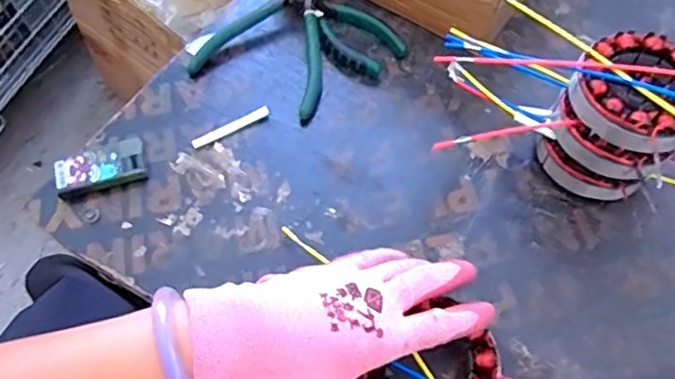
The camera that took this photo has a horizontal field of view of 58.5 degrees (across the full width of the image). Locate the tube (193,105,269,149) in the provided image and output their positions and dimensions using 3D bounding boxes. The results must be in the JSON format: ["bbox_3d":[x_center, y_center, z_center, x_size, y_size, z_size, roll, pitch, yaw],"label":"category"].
[{"bbox_3d":[-0.087,-0.051,0.493,0.068,0.008,0.008,-29,65,-14],"label":"tube"}]

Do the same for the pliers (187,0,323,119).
[{"bbox_3d":[-0.049,-0.136,0.524,0.114,0.032,0.133,21,64,12],"label":"pliers"}]

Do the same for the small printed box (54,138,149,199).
[{"bbox_3d":[-0.183,-0.016,0.468,0.065,0.016,0.036,-19,63,-9],"label":"small printed box"}]

